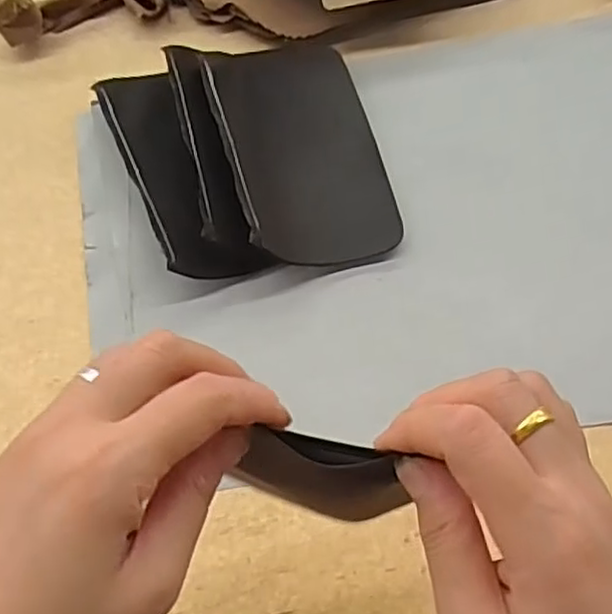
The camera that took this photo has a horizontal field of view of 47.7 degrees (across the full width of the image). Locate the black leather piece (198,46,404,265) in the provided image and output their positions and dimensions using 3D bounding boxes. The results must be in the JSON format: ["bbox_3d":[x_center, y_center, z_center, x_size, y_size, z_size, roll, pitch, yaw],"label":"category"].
[{"bbox_3d":[-0.004,-0.143,0.619,0.140,0.053,0.225,-14,69,-9],"label":"black leather piece"}]

